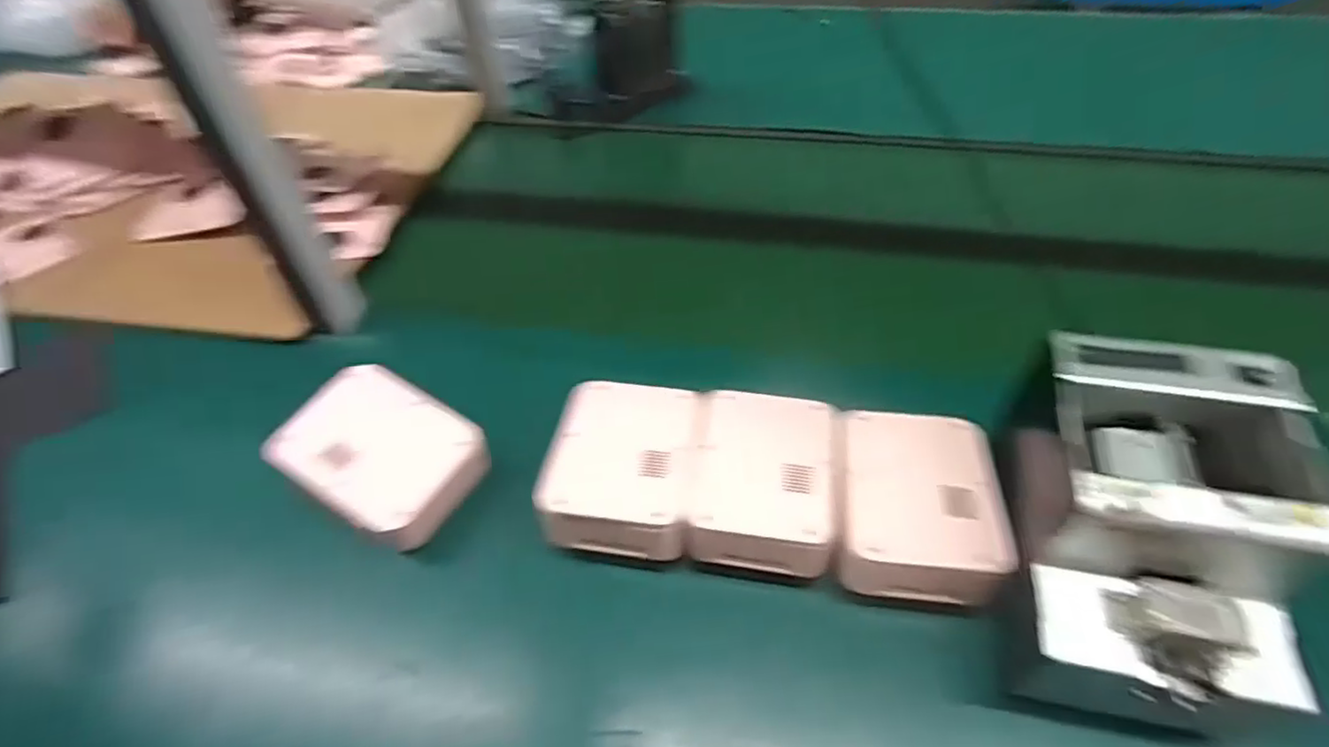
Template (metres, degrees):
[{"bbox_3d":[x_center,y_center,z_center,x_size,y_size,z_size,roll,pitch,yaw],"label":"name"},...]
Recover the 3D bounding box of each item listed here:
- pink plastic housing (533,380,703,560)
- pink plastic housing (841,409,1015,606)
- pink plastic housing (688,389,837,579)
[{"bbox_3d":[-0.029,0.066,0.497,0.102,0.040,0.132,5,48,8],"label":"pink plastic housing"},{"bbox_3d":[0.173,0.088,0.466,0.103,0.044,0.127,5,48,9],"label":"pink plastic housing"},{"bbox_3d":[0.072,0.075,0.489,0.100,0.040,0.131,5,48,8],"label":"pink plastic housing"}]

